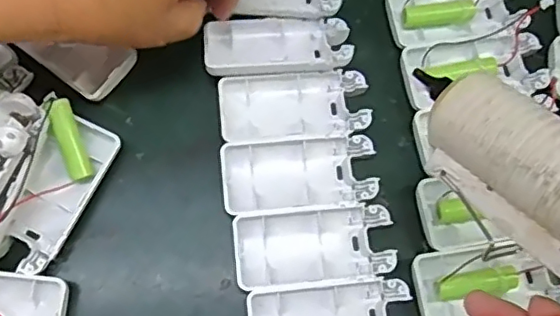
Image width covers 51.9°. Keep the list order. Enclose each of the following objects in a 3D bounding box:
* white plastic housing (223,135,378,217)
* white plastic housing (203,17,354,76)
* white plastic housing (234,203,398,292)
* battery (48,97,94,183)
[{"bbox_3d":[0.012,0.011,0.358,0.092,0.011,0.045,-5,74,-3],"label":"white plastic housing"},{"bbox_3d":[-0.002,-0.074,0.378,0.094,0.015,0.040,-3,74,-3],"label":"white plastic housing"},{"bbox_3d":[0.021,0.054,0.348,0.092,0.010,0.044,-4,75,-6],"label":"white plastic housing"},{"bbox_3d":[-0.127,-0.010,0.348,0.013,0.012,0.051,-17,97,-7],"label":"battery"}]

